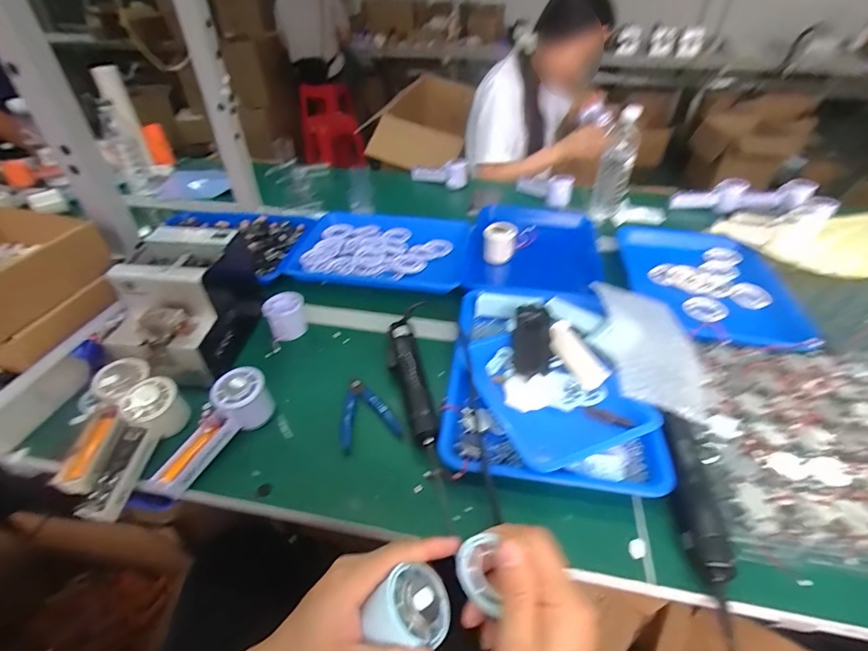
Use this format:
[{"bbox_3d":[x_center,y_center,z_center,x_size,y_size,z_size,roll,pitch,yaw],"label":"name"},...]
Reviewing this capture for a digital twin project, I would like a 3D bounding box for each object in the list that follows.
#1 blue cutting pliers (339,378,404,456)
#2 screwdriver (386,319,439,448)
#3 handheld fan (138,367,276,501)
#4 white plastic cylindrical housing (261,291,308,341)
[{"bbox_3d":[-0.090,0.112,0.544,0.075,0.020,0.103,-13,44,-13],"label":"blue cutting pliers"},{"bbox_3d":[-0.032,0.074,0.563,0.044,0.041,0.205,-10,43,-10],"label":"screwdriver"},{"bbox_3d":[-0.258,0.131,0.498,0.052,0.065,0.160,21,59,22],"label":"handheld fan"},{"bbox_3d":[-0.230,-0.011,0.655,0.059,0.052,0.070,-17,45,-17],"label":"white plastic cylindrical housing"}]

